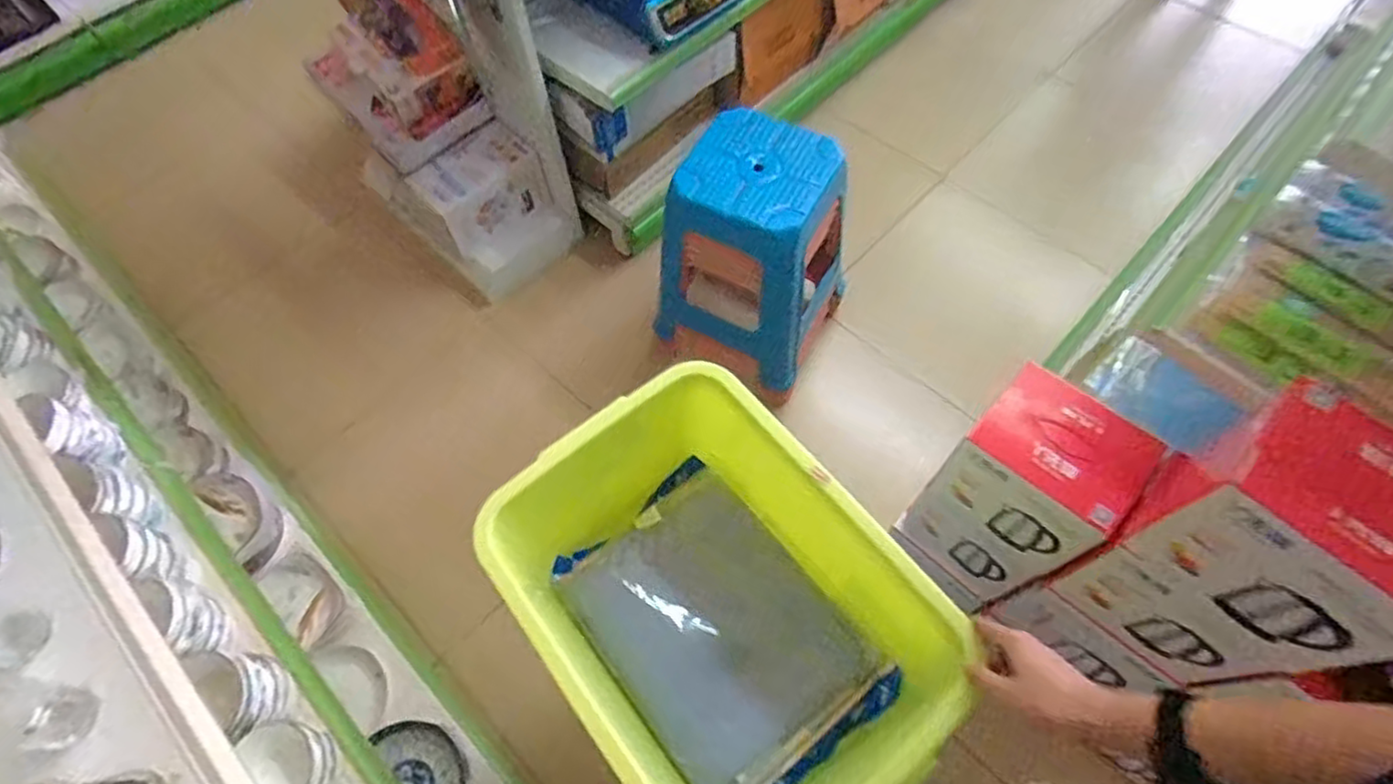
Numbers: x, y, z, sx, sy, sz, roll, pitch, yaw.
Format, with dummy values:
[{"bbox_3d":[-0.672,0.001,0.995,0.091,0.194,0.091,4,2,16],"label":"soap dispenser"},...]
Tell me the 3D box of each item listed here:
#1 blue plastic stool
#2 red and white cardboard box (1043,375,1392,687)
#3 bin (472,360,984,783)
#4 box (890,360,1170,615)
[{"bbox_3d":[0.119,-0.302,1.493,0.316,0.461,0.350,26,66,14],"label":"blue plastic stool"},{"bbox_3d":[0.642,0.190,0.818,0.218,0.402,0.175,40,70,19],"label":"red and white cardboard box"},{"bbox_3d":[0.025,0.272,0.858,0.370,0.264,0.501,-37,68,-16],"label":"bin"},{"bbox_3d":[0.500,0.176,1.128,0.203,0.473,0.172,40,70,19],"label":"box"}]

